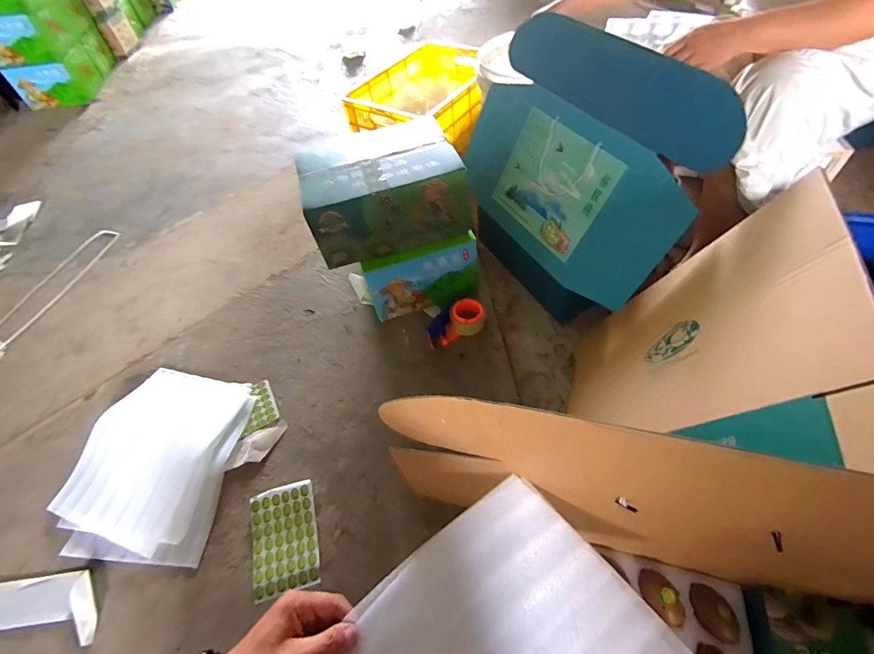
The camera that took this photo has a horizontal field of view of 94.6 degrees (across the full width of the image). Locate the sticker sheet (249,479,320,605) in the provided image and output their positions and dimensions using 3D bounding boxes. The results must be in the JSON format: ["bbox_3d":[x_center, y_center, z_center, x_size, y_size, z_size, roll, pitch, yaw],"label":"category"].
[{"bbox_3d":[-0.291,0.400,0.768,0.114,0.016,0.184,-15,61,-7],"label":"sticker sheet"}]

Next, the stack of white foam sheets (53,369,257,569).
[{"bbox_3d":[-0.603,0.281,0.884,0.341,0.059,0.399,4,61,4],"label":"stack of white foam sheets"}]

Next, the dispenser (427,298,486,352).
[{"bbox_3d":[0.043,-0.015,0.989,0.151,0.074,0.080,-21,56,-8],"label":"dispenser"}]

